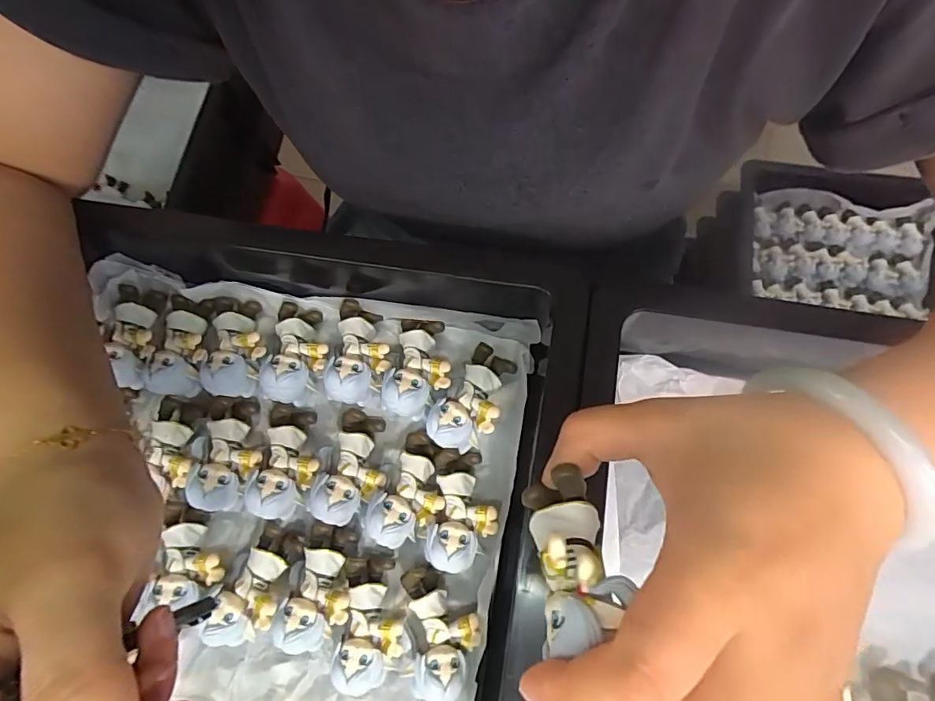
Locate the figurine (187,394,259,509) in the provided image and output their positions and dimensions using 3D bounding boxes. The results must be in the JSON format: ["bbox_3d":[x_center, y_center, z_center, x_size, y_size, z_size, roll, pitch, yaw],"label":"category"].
[{"bbox_3d":[-0.137,0.060,0.289,0.031,0.027,0.065,-1,60,0],"label":"figurine"}]

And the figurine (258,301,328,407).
[{"bbox_3d":[-0.101,0.000,0.301,0.032,0.023,0.062,-1,56,0],"label":"figurine"}]

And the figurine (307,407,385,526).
[{"bbox_3d":[-0.068,0.065,0.284,0.038,0.023,0.062,-3,75,2],"label":"figurine"}]

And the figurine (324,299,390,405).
[{"bbox_3d":[-0.063,0.001,0.299,0.033,0.030,0.061,3,75,4],"label":"figurine"}]

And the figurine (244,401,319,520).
[{"bbox_3d":[-0.104,0.064,0.288,0.033,0.025,0.064,2,59,1],"label":"figurine"}]

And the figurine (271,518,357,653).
[{"bbox_3d":[-0.080,0.127,0.267,0.037,0.021,0.061,8,55,3],"label":"figurine"}]

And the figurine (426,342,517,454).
[{"bbox_3d":[0.004,0.029,0.289,0.034,0.024,0.062,34,79,11],"label":"figurine"}]

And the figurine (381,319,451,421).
[{"bbox_3d":[-0.027,0.010,0.295,0.034,0.028,0.060,9,76,5],"label":"figurine"}]

